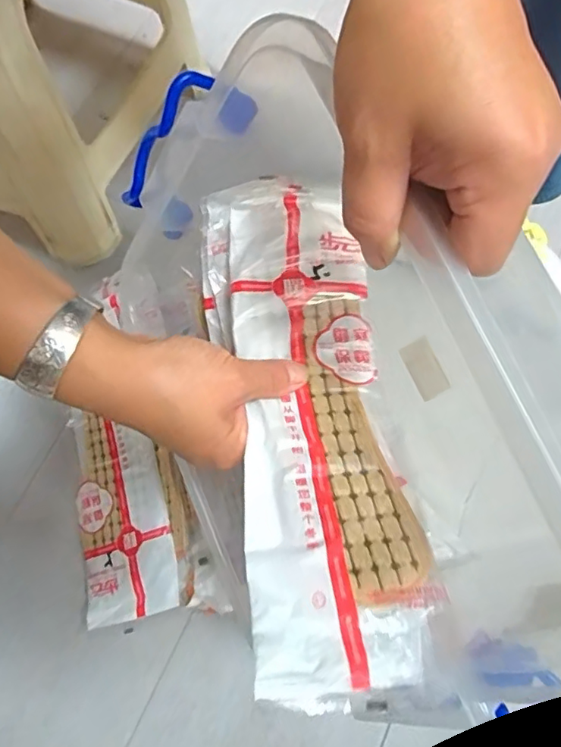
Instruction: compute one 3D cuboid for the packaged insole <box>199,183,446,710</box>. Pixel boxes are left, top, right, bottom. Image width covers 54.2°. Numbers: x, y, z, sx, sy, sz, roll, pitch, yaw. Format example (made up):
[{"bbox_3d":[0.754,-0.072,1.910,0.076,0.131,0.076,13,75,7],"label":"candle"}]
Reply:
[{"bbox_3d":[0.014,0.013,0.308,0.101,0.059,0.280,-6,60,-4],"label":"packaged insole"}]

